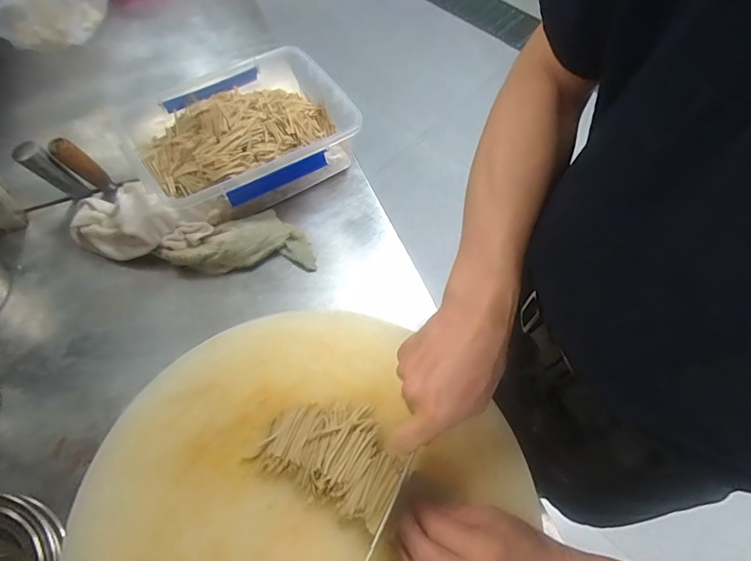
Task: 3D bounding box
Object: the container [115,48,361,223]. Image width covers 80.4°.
[{"bbox_3d":[-0.199,-0.211,0.683,0.314,0.101,0.236,-29,67,-17],"label":"container"}]

